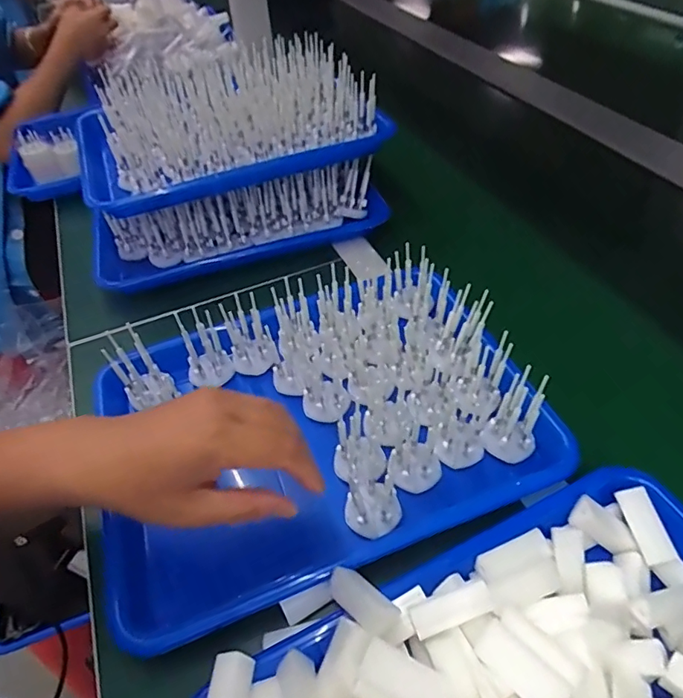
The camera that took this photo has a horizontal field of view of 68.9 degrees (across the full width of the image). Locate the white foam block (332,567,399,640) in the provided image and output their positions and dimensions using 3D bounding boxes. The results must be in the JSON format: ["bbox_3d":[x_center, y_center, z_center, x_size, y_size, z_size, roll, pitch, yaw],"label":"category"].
[{"bbox_3d":[0.012,0.148,0.292,0.021,0.013,0.047,-35,27,-24],"label":"white foam block"}]

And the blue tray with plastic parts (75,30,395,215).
[{"bbox_3d":[-0.141,-0.265,0.562,0.305,0.070,0.232,-22,51,-15],"label":"blue tray with plastic parts"}]

